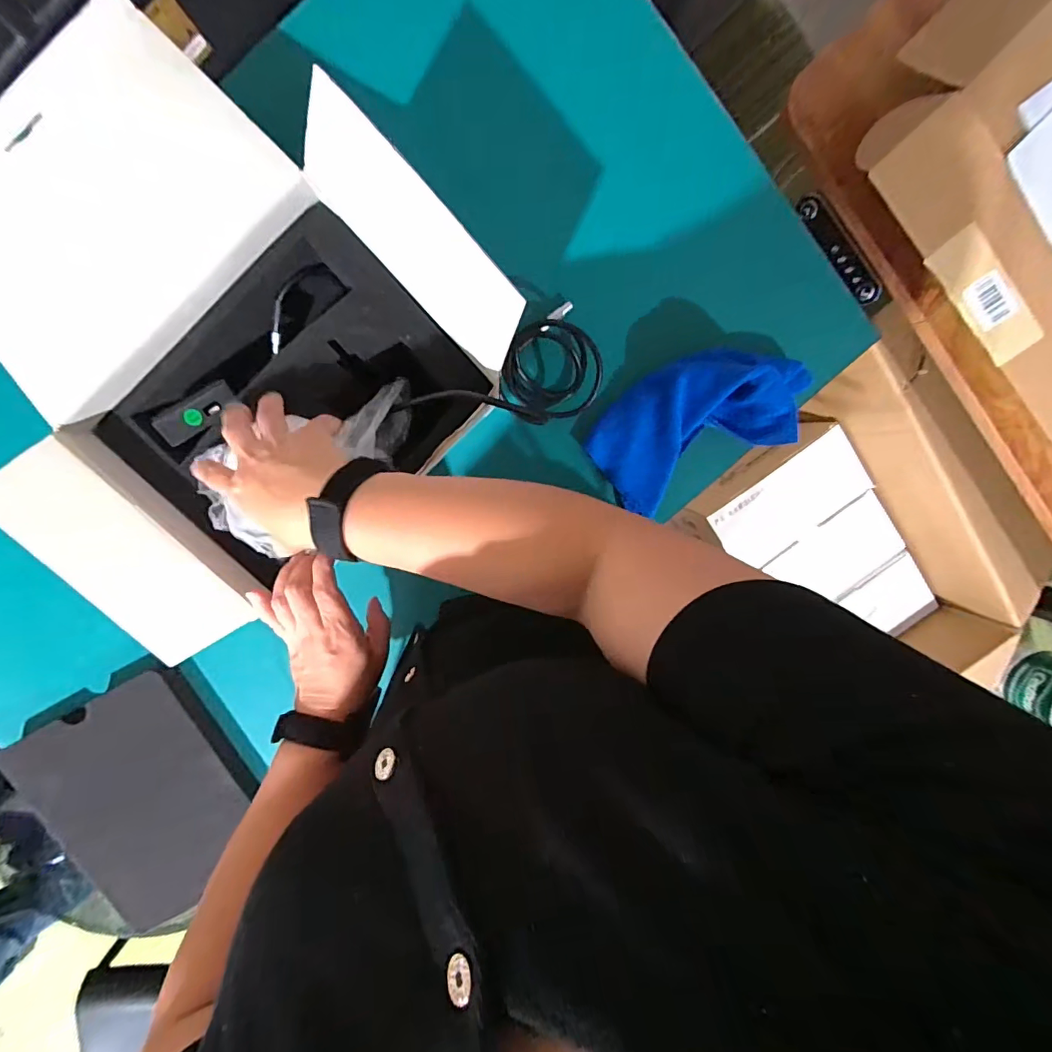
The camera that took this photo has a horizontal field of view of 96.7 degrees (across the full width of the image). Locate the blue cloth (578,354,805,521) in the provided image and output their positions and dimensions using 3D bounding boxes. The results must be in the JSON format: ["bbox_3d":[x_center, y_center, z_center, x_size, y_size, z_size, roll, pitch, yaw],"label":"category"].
[{"bbox_3d":[0.181,-0.111,0.484,0.220,0.036,0.123,-30,99,1],"label":"blue cloth"}]

